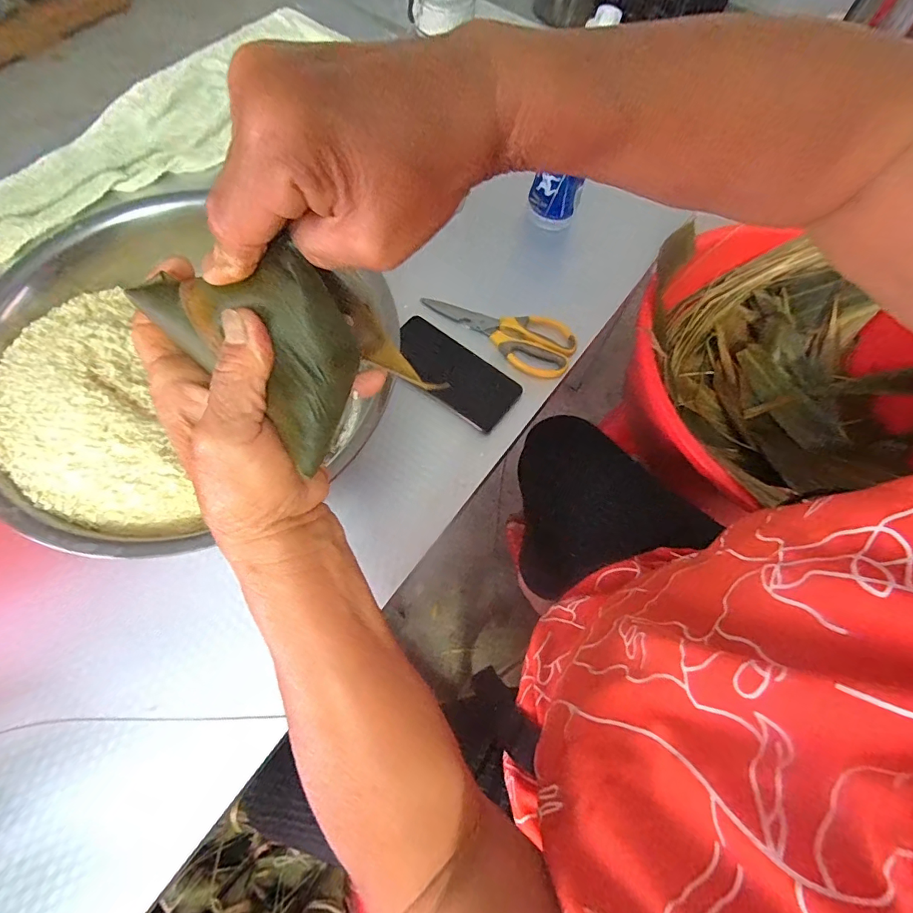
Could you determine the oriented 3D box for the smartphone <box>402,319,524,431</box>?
[{"bbox_3d":[-0.007,-0.100,0.540,0.157,0.013,0.077,35,69,12],"label":"smartphone"}]

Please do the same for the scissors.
[{"bbox_3d":[0.052,-0.161,0.582,0.195,0.009,0.083,25,67,8],"label":"scissors"}]

